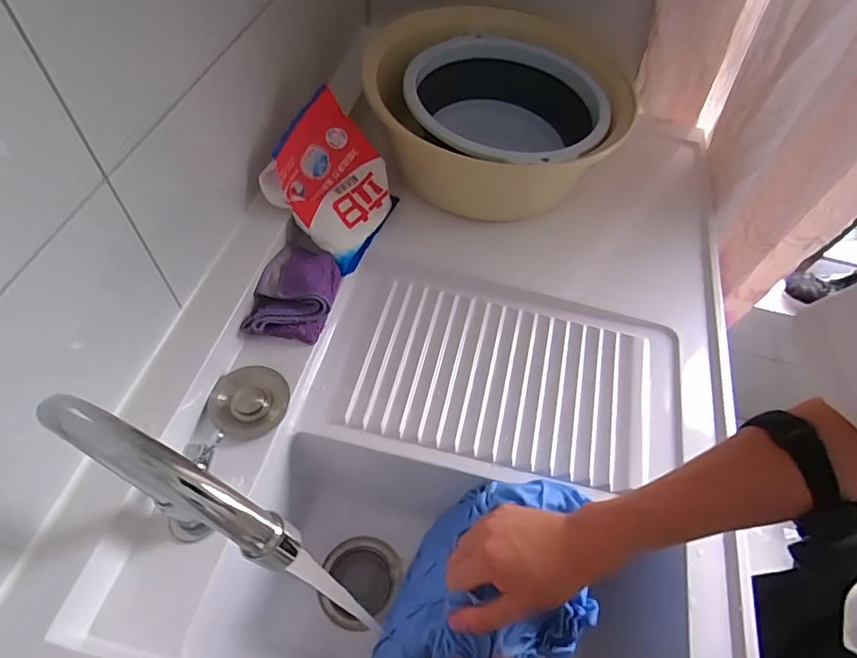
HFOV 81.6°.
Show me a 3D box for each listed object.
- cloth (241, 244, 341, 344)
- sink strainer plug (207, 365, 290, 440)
[{"bbox_3d":[-0.158,-0.042,0.610,0.087,0.061,0.133,13,57,3],"label":"cloth"},{"bbox_3d":[-0.196,0.080,0.540,0.084,0.029,0.069,-39,109,-47],"label":"sink strainer plug"}]

